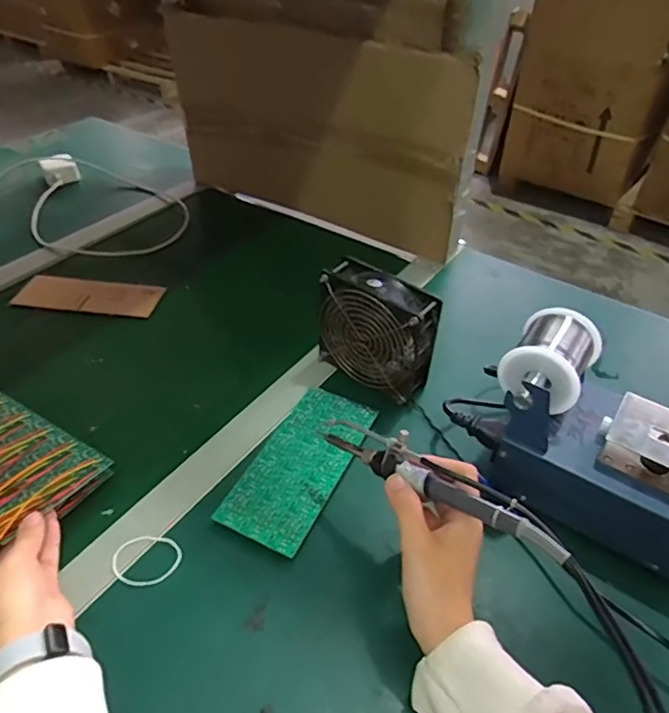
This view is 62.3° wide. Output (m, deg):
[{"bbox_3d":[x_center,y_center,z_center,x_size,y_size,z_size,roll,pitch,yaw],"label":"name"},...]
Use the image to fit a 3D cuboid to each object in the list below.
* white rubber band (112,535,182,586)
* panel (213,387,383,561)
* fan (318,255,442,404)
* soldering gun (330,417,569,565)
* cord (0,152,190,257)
[{"bbox_3d":[-0.152,0.165,0.448,0.053,0.006,0.041,1,41,-1],"label":"white rubber band"},{"bbox_3d":[-0.030,0.095,0.511,0.078,0.005,0.173,21,47,18],"label":"panel"},{"bbox_3d":[0.043,-0.026,0.573,0.119,0.119,0.044,29,48,28],"label":"fan"},{"bbox_3d":[0.069,0.083,0.392,0.196,0.031,0.025,21,44,37],"label":"soldering gun"},{"bbox_3d":[-0.411,-0.253,0.876,0.415,0.034,0.216,22,45,22],"label":"cord"}]

